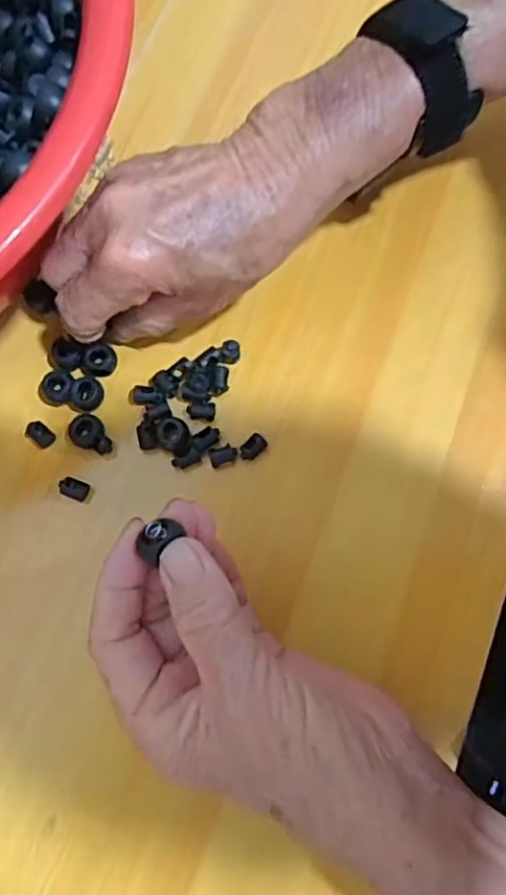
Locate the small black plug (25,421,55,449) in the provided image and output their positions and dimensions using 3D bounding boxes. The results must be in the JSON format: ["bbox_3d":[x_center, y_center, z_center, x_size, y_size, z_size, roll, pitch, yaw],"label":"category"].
[{"bbox_3d":[-0.111,-0.007,0.330,0.016,0.005,0.010,42,79,10],"label":"small black plug"}]

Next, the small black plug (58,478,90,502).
[{"bbox_3d":[-0.091,0.021,0.323,0.014,0.008,0.011,21,76,6],"label":"small black plug"}]

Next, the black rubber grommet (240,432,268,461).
[{"bbox_3d":[0.000,0.000,0.325,0.014,0.008,0.009,-43,79,-10],"label":"black rubber grommet"}]

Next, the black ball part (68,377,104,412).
[{"bbox_3d":[-0.087,-0.027,0.332,0.015,0.012,0.019,12,76,3],"label":"black ball part"}]

